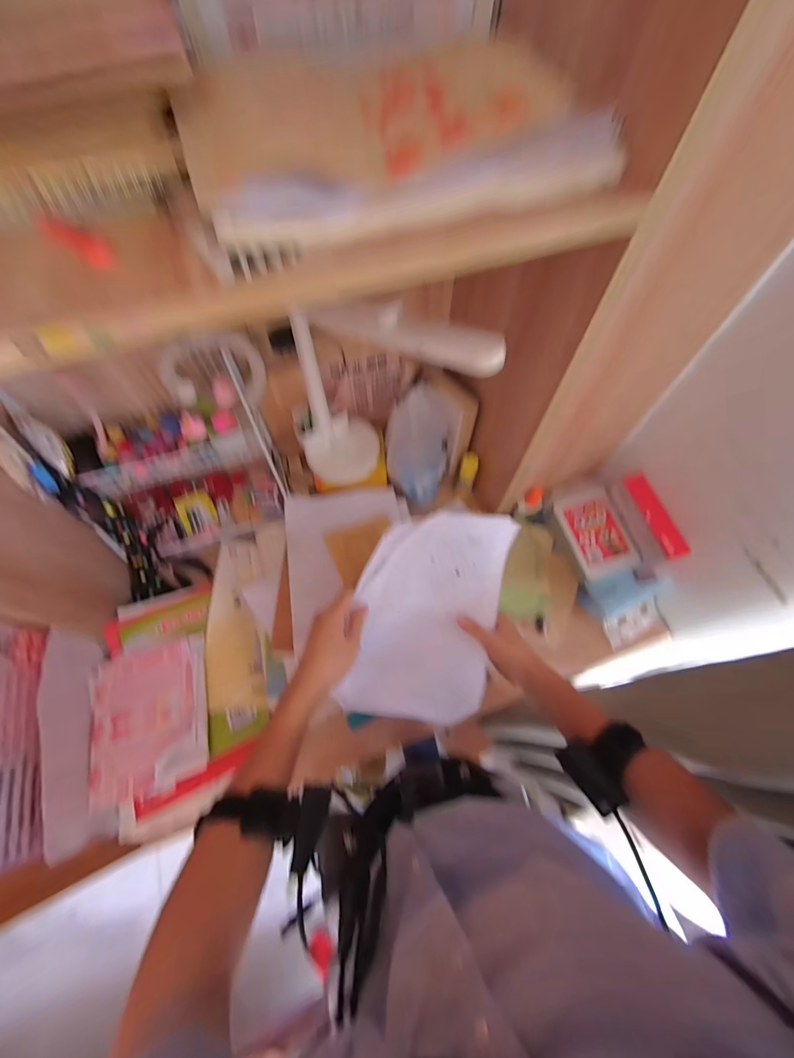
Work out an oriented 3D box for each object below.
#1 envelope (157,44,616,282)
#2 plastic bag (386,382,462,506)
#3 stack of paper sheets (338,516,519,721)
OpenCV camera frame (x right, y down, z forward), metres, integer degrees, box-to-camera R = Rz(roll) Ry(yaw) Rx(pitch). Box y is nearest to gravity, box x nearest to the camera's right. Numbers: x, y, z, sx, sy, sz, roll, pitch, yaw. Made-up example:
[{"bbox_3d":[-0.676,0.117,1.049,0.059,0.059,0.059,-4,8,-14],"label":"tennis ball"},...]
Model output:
[{"bbox_3d":[0.008,-0.266,0.252,0.281,0.016,0.128,-19,90,-9],"label":"envelope"},{"bbox_3d":[0.043,-0.157,0.670,0.101,0.210,0.118,21,66,10],"label":"plastic bag"},{"bbox_3d":[0.047,0.107,0.471,0.195,0.112,0.289,14,82,-5],"label":"stack of paper sheets"}]

